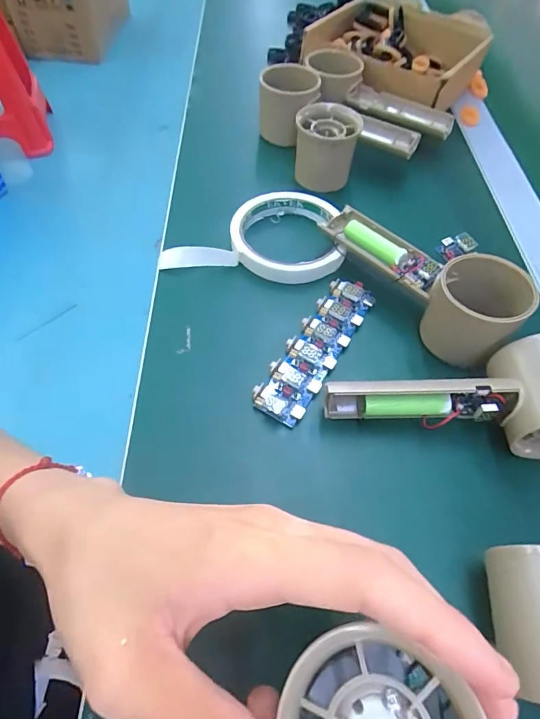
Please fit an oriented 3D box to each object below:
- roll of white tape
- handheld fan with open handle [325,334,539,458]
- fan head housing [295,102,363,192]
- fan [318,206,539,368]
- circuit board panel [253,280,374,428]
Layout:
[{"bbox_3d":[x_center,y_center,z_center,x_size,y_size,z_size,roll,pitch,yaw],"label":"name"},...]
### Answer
[{"bbox_3d":[-0.011,-0.104,0.337,0.138,0.015,0.085,6,58,1],"label":"roll of white tape"},{"bbox_3d":[0.114,0.019,0.241,0.156,0.052,0.055,1,58,-2],"label":"handheld fan with open handle"},{"bbox_3d":[0.050,-0.188,0.379,0.053,0.061,0.054,16,59,7],"label":"fan head housing"},{"bbox_3d":[0.104,-0.065,0.295,0.051,0.047,0.155,-33,65,-21],"label":"fan"},{"bbox_3d":[0.032,-0.009,0.287,0.034,0.017,0.119,28,61,14],"label":"circuit board panel"}]

